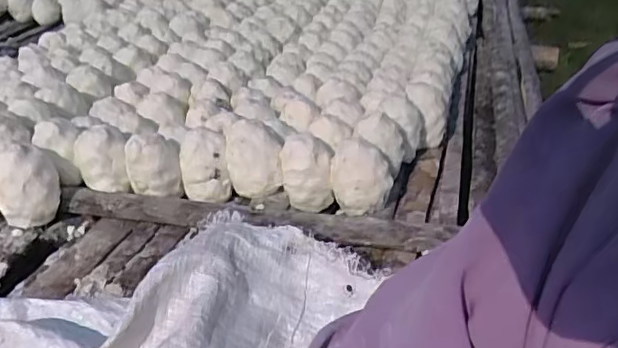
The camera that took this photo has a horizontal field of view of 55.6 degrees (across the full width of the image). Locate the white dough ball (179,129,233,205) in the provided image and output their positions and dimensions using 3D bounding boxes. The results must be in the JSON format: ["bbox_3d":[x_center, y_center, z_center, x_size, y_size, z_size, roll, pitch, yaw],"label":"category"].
[{"bbox_3d":[-0.157,-0.015,0.892,0.073,0.092,0.067,1,31,-1],"label":"white dough ball"}]

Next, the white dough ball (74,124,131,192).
[{"bbox_3d":[-0.311,-0.028,0.884,0.077,0.080,0.085,-13,34,-22],"label":"white dough ball"}]

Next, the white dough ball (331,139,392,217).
[{"bbox_3d":[0.076,0.002,0.851,0.090,0.089,0.068,6,32,7],"label":"white dough ball"}]

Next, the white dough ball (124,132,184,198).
[{"bbox_3d":[-0.234,-0.014,0.884,0.079,0.083,0.062,-8,33,-16],"label":"white dough ball"}]

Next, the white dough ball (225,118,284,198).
[{"bbox_3d":[-0.083,-0.024,0.881,0.082,0.093,0.079,1,31,-1],"label":"white dough ball"}]

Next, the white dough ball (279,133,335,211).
[{"bbox_3d":[-0.003,-0.005,0.877,0.079,0.096,0.062,-2,32,-7],"label":"white dough ball"}]

